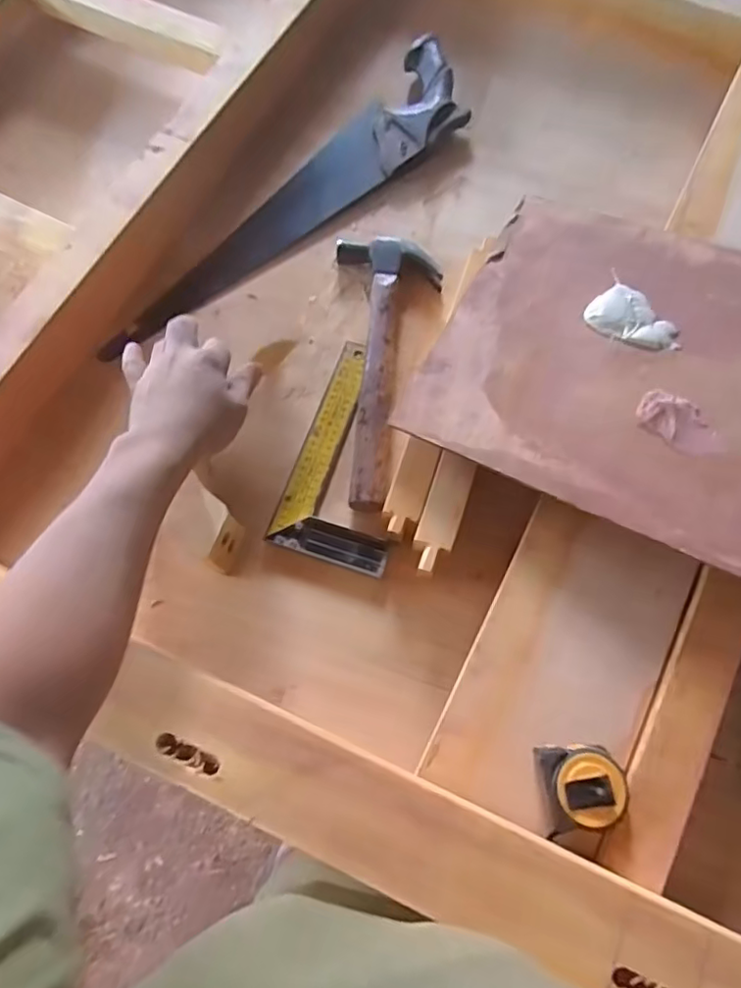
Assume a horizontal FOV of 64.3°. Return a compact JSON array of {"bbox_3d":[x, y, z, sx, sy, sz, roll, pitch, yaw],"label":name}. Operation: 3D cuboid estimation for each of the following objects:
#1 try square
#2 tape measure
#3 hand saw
[{"bbox_3d":[-0.012,-0.044,0.639,0.123,0.015,0.246,16,72,7],"label":"try square"},{"bbox_3d":[0.166,0.228,0.461,0.062,0.025,0.060,-7,71,-1],"label":"tape measure"},{"bbox_3d":[-0.092,-0.358,0.729,0.587,0.040,0.122,-43,75,-12],"label":"hand saw"}]

